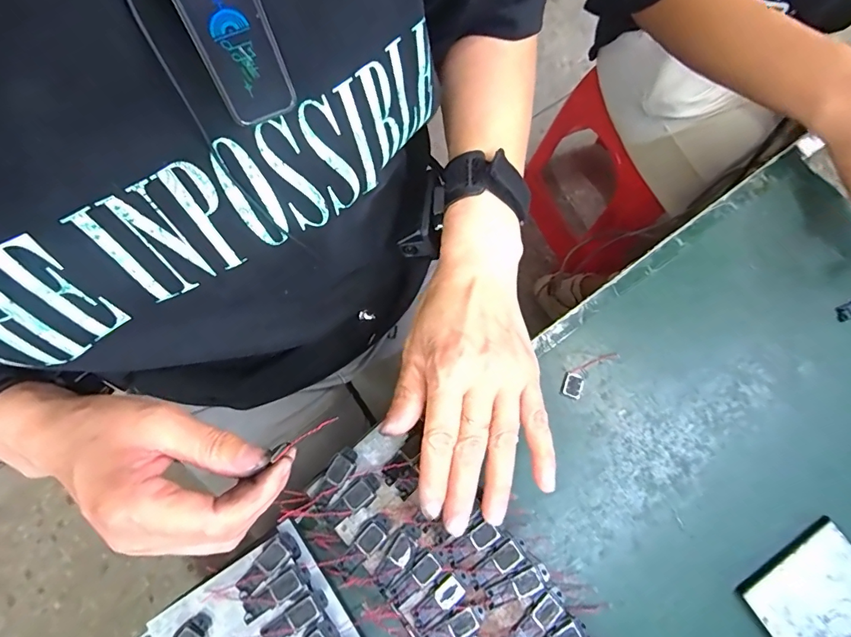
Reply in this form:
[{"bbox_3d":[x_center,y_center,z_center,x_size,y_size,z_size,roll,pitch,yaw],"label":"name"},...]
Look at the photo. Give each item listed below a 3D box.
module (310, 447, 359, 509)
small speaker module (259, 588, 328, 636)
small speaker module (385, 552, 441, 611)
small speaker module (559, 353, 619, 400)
[{"bbox_3d":[-0.056,0.098,0.281,0.014,0.005,0.038,32,76,7],"label":"module"},{"bbox_3d":[-0.076,0.172,0.258,0.039,0.004,0.015,-36,79,-10],"label":"small speaker module"},{"bbox_3d":[-0.007,0.154,0.264,0.036,0.004,0.013,-38,79,-11],"label":"small speaker module"},{"bbox_3d":[0.114,0.037,0.321,0.049,0.004,0.017,-42,80,-12],"label":"small speaker module"}]

